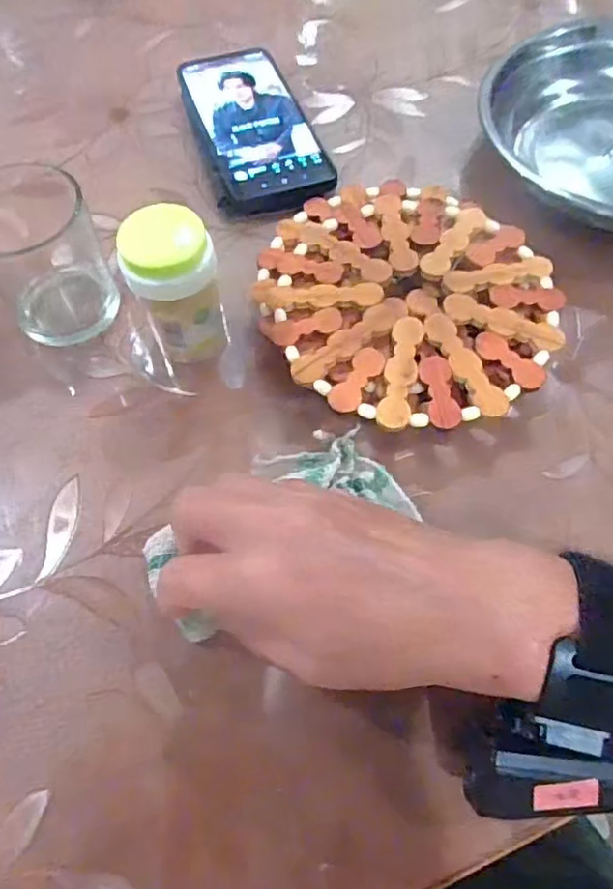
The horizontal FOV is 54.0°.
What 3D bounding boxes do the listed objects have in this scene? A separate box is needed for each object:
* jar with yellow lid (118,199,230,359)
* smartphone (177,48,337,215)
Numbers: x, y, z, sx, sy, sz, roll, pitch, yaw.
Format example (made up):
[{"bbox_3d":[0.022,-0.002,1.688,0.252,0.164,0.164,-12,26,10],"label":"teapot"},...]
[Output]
[{"bbox_3d":[-0.070,-0.081,0.329,0.047,0.085,0.042,-8,62,-3],"label":"jar with yellow lid"},{"bbox_3d":[-0.041,-0.238,0.453,0.083,0.019,0.168,-16,62,-7],"label":"smartphone"}]

